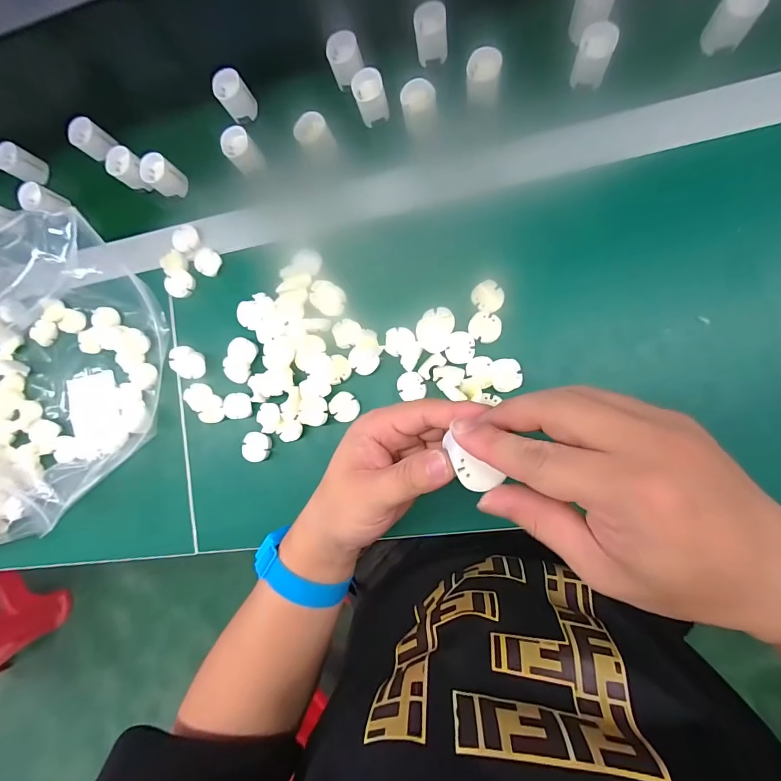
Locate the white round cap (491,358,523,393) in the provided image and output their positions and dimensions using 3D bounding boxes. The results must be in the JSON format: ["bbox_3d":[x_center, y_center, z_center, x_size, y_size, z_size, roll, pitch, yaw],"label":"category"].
[{"bbox_3d":[0.098,-0.013,0.333,0.024,0.004,0.028,-7,87,10],"label":"white round cap"}]

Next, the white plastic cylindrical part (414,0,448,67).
[{"bbox_3d":[0.037,-0.323,0.355,0.028,0.031,0.028,0,88,10],"label":"white plastic cylindrical part"}]

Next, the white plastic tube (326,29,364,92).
[{"bbox_3d":[-0.042,-0.313,0.370,0.030,0.028,0.032,0,88,10],"label":"white plastic tube"}]

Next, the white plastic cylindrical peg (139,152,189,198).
[{"bbox_3d":[-0.235,-0.222,0.407,0.034,0.030,0.031,0,88,10],"label":"white plastic cylindrical peg"}]

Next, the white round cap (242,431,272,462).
[{"bbox_3d":[-0.127,0.054,0.374,0.025,0.007,0.028,14,91,10],"label":"white round cap"}]

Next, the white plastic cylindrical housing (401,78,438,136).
[{"bbox_3d":[0.027,-0.256,0.355,0.030,0.032,0.028,0,88,10],"label":"white plastic cylindrical housing"}]

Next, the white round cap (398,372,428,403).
[{"bbox_3d":[0.019,-0.004,0.351,0.024,0.005,0.025,0,88,10],"label":"white round cap"}]

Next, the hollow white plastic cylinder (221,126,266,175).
[{"bbox_3d":[-0.146,-0.236,0.388,0.028,0.037,0.025,-22,85,9],"label":"hollow white plastic cylinder"}]

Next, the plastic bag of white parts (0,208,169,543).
[{"bbox_3d":[-0.438,0.014,0.383,0.435,0.103,0.286,-17,86,9],"label":"plastic bag of white parts"}]

